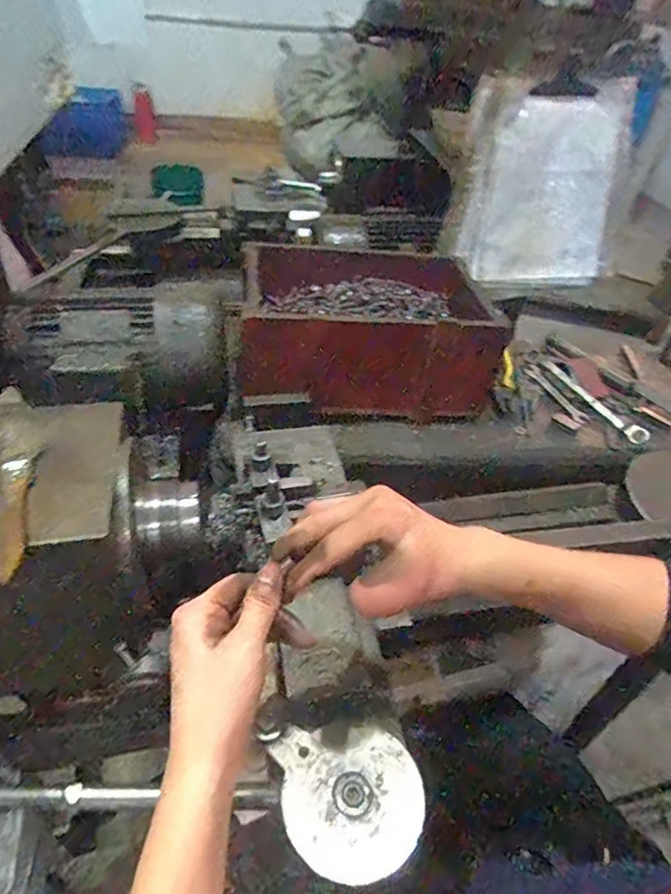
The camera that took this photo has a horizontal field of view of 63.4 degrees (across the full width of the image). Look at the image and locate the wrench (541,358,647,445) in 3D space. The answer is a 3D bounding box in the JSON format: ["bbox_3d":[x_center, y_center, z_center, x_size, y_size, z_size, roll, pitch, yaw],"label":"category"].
[{"bbox_3d":[0.404,-0.080,0.858,0.030,0.015,0.222,-14,46,-21],"label":"wrench"}]

